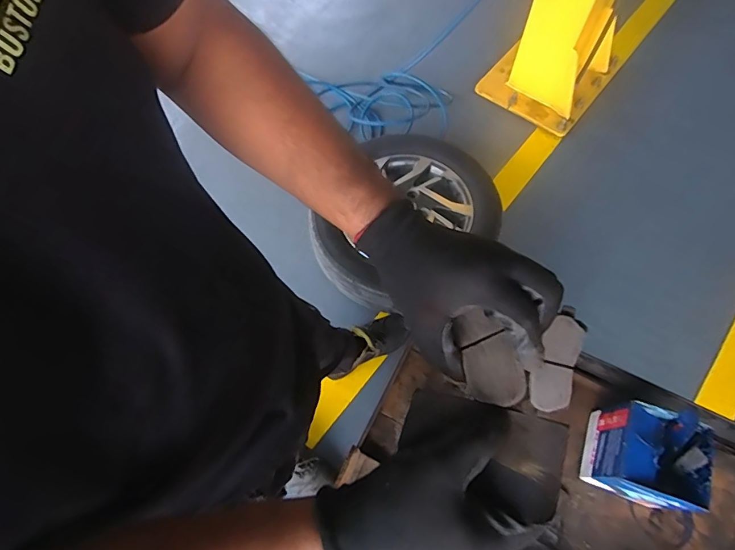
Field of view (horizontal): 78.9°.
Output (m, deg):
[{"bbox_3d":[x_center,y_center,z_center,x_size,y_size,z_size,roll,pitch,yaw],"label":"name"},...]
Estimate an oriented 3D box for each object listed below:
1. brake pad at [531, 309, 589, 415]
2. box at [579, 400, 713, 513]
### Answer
[{"bbox_3d":[0.210,0.094,0.491,0.045,0.012,0.115,13,98,7],"label":"brake pad"},{"bbox_3d":[0.273,0.176,0.441,0.083,0.082,0.085,19,67,10],"label":"box"}]

